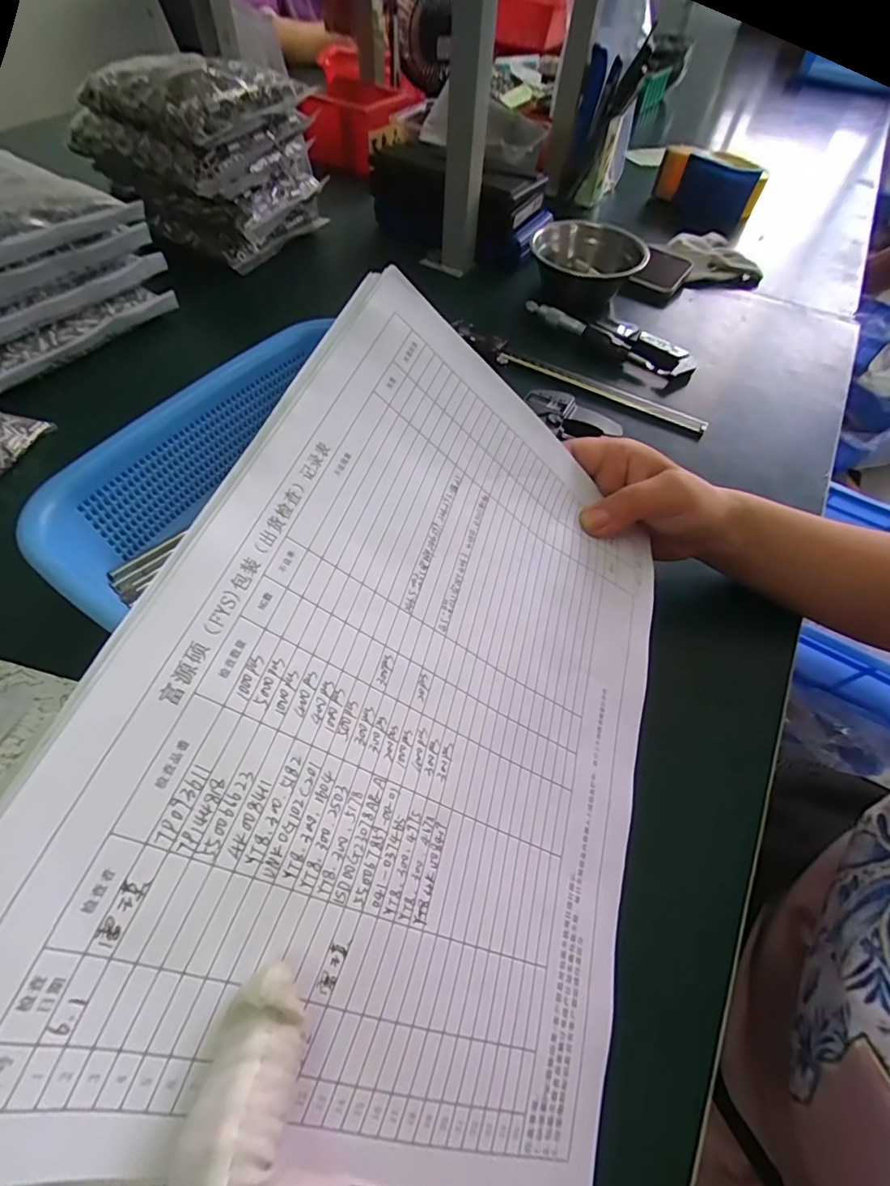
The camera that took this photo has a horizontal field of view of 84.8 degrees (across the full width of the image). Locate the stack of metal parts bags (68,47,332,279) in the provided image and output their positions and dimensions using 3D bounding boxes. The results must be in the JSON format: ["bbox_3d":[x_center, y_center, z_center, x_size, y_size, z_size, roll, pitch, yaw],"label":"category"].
[{"bbox_3d":[-0.262,-0.497,0.547,0.201,0.138,0.187,32,60,16],"label":"stack of metal parts bags"}]

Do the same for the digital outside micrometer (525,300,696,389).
[{"bbox_3d":[0.175,-0.273,0.518,0.175,0.025,0.054,37,62,18],"label":"digital outside micrometer"}]

